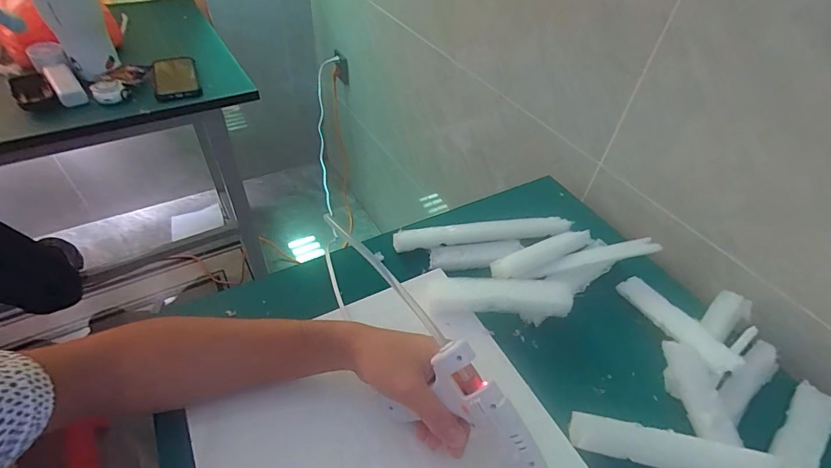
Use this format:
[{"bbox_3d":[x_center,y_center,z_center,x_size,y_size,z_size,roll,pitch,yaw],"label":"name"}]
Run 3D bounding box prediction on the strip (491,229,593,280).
[{"bbox_3d":[0.159,0.025,0.520,0.155,0.014,0.033,-20,51,-22],"label":"strip"}]

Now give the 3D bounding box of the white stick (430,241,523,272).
[{"bbox_3d":[0.079,0.028,0.532,0.123,0.013,0.034,-5,47,-10],"label":"white stick"}]

